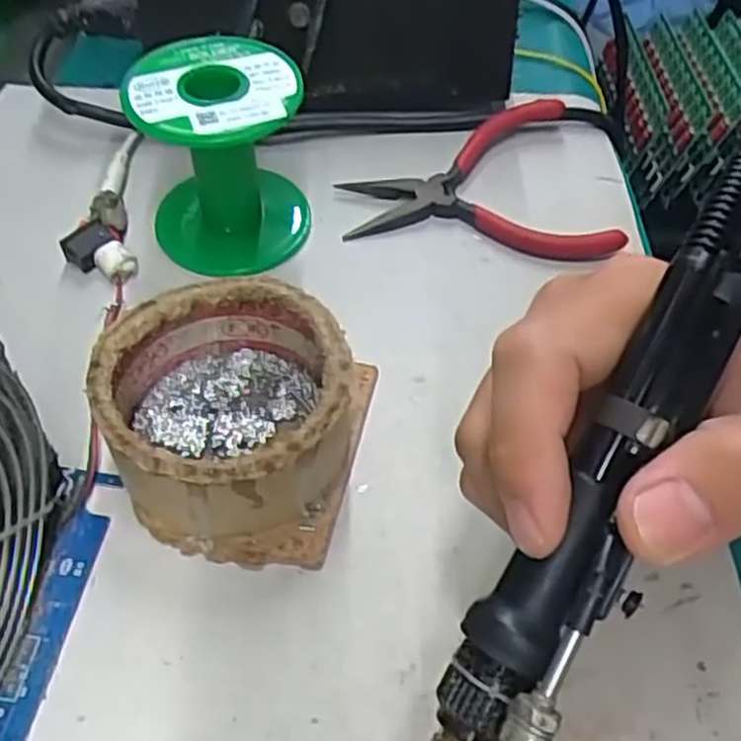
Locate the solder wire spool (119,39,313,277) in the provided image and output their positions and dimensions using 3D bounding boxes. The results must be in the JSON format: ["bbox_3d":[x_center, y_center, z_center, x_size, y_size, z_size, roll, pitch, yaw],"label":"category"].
[{"bbox_3d":[-0.062,-0.089,0.332,0.065,0.074,0.065,1,52,-1],"label":"solder wire spool"}]

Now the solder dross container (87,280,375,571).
[{"bbox_3d":[-0.047,0.015,0.271,0.086,0.045,0.086,6,52,3],"label":"solder dross container"}]

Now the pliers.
[{"bbox_3d":[0.046,-0.086,0.365,0.117,0.022,0.090,-6,53,-7],"label":"pliers"}]

